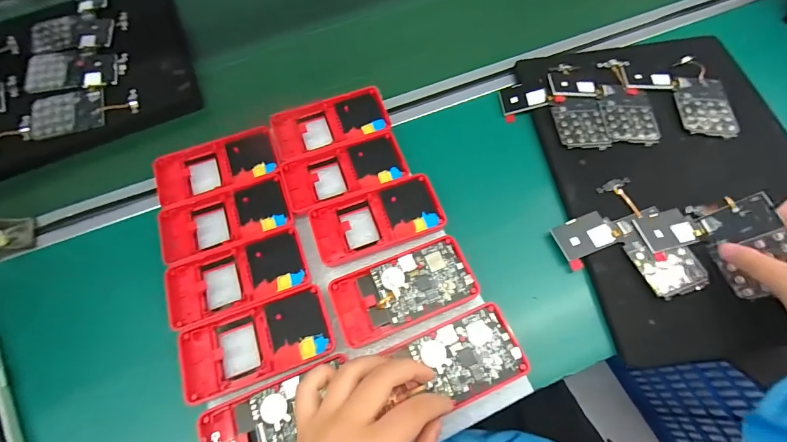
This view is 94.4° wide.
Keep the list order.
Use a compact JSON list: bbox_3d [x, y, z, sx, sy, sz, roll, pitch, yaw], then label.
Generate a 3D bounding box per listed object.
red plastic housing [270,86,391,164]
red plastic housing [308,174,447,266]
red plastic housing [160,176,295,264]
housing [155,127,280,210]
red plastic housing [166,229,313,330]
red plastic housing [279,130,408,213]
[{"bbox_3d":[-0.069,-0.107,0.394,0.123,0.012,0.064,-19,66,-7],"label":"red plastic housing"},{"bbox_3d":[-0.015,-0.003,0.351,0.121,0.011,0.061,-19,66,-7],"label":"red plastic housing"},{"bbox_3d":[-0.163,-0.001,0.359,0.120,0.015,0.063,-18,66,-6],"label":"red plastic housing"},{"bbox_3d":[-0.182,-0.057,0.385,0.118,0.025,0.072,-19,66,-6],"label":"housing"},{"bbox_3d":[-0.141,0.051,0.334,0.119,0.014,0.062,-21,66,-7],"label":"red plastic housing"},{"bbox_3d":[-0.050,-0.050,0.378,0.120,0.016,0.061,-20,66,-7],"label":"red plastic housing"}]

